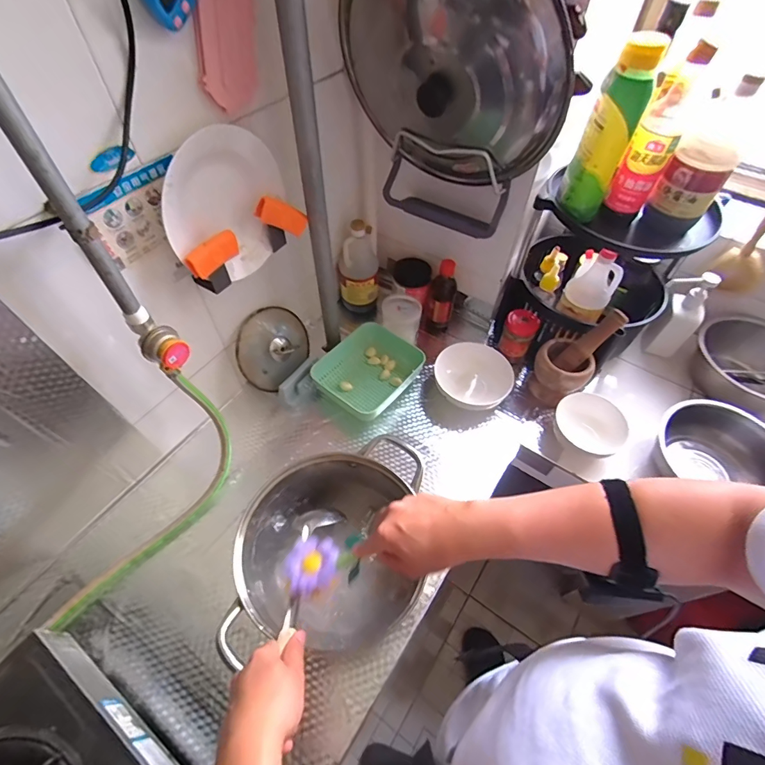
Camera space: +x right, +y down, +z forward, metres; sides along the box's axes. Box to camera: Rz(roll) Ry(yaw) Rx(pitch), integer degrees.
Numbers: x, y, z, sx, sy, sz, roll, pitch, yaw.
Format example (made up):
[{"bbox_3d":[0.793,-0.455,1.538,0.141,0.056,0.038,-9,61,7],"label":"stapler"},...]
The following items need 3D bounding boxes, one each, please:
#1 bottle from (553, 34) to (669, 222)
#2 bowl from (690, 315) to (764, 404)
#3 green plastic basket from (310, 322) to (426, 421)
[{"bbox_3d":[0.330,-0.366,0.611,0.070,0.232,0.062,24,57,15],"label":"bottle"},{"bbox_3d":[0.747,-0.032,0.838,0.201,0.092,0.190,0,54,-1],"label":"bowl"},{"bbox_3d":[-0.040,-0.028,0.838,0.174,0.053,0.190,33,60,21],"label":"green plastic basket"}]

